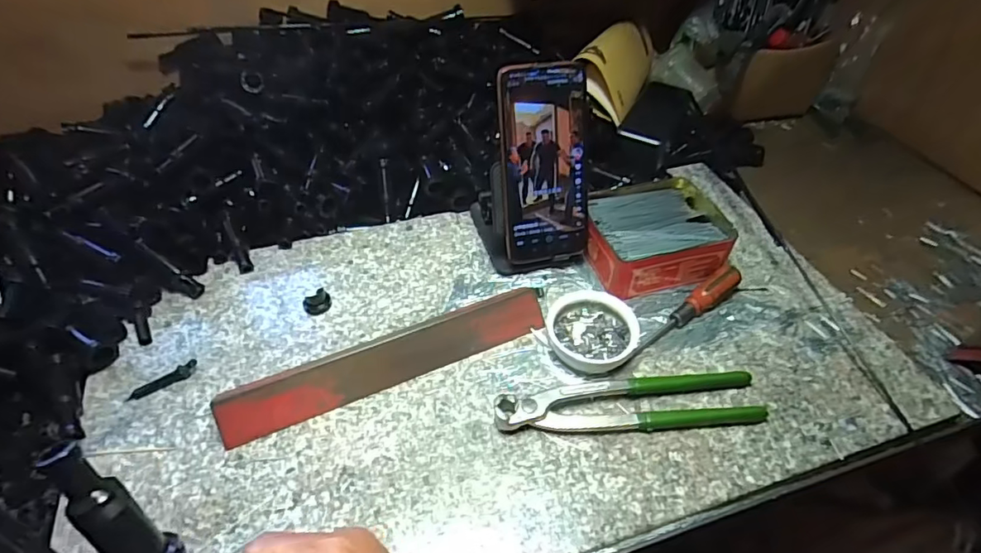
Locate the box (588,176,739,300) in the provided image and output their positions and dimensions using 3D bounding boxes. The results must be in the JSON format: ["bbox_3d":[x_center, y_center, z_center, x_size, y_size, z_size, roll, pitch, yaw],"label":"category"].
[{"bbox_3d":[0.153,-0.040,0.507,0.129,0.038,0.108,-13,47,-13],"label":"box"}]

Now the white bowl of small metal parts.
[{"bbox_3d":[0.083,0.044,0.437,0.071,0.029,0.059,27,52,24],"label":"white bowl of small metal parts"}]

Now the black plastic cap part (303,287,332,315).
[{"bbox_3d":[-0.151,0.022,0.465,0.023,0.016,0.015,-17,48,-16],"label":"black plastic cap part"}]

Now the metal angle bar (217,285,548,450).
[{"bbox_3d":[-0.075,0.065,0.415,0.251,0.031,0.031,-20,50,-19],"label":"metal angle bar"}]

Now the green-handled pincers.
[{"bbox_3d":[0.104,0.095,0.400,0.197,0.014,0.042,-4,46,-4],"label":"green-handled pincers"}]

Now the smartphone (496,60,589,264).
[{"bbox_3d":[0.048,-0.095,0.465,0.078,0.167,0.008,-11,21,-16],"label":"smartphone"}]

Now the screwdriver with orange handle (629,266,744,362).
[{"bbox_3d":[0.169,0.031,0.460,0.132,0.021,0.017,-33,55,-18],"label":"screwdriver with orange handle"}]

